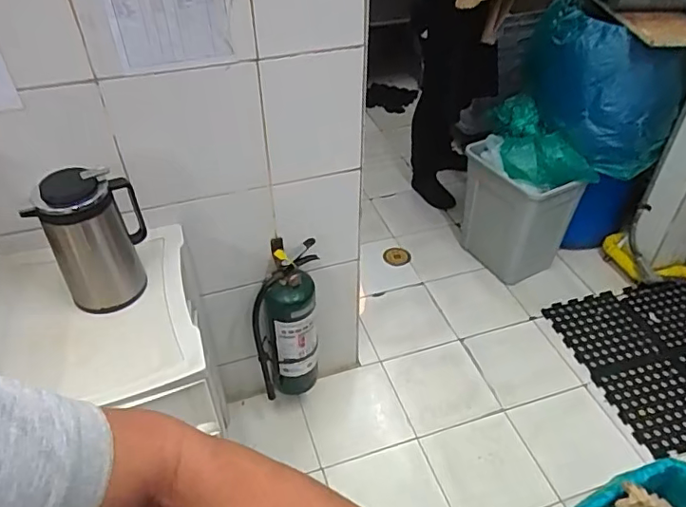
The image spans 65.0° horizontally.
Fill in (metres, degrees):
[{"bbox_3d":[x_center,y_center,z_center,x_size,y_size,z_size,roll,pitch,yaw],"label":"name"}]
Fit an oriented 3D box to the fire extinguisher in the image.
[{"bbox_3d":[-0.153,0.191,1.475,0.167,0.463,0.160,1,42,2],"label":"fire extinguisher"}]

